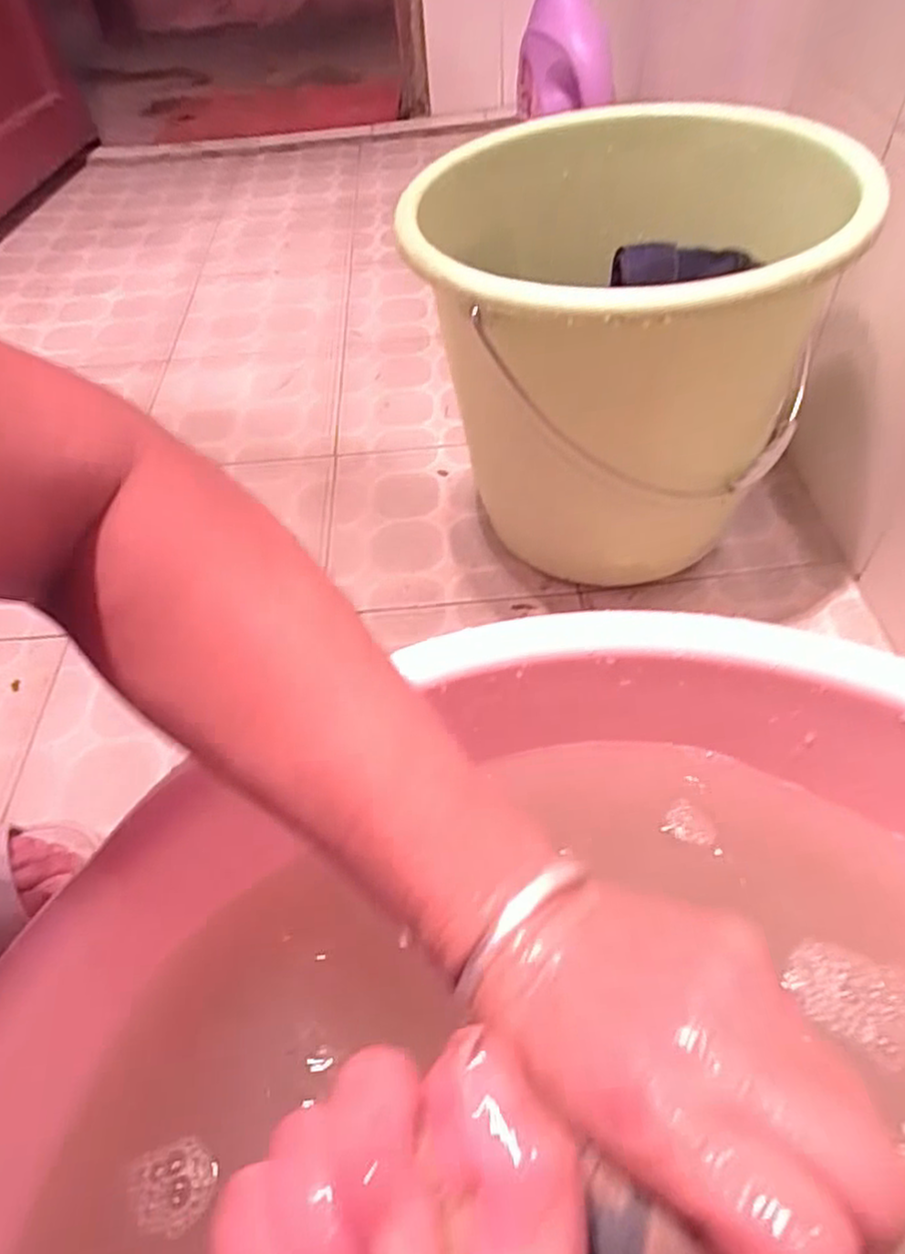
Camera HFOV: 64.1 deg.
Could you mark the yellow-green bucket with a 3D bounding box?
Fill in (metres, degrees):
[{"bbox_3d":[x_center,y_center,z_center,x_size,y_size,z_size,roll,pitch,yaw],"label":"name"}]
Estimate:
[{"bbox_3d":[0.139,-0.224,0.637,0.310,0.311,0.338,-2,50,3],"label":"yellow-green bucket"}]

